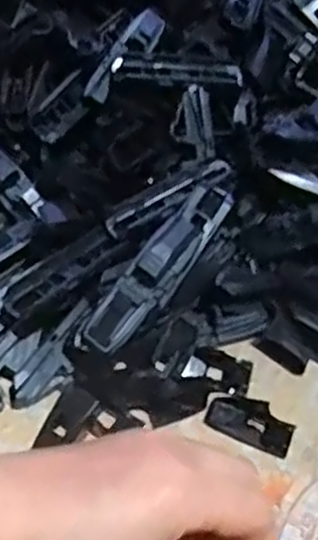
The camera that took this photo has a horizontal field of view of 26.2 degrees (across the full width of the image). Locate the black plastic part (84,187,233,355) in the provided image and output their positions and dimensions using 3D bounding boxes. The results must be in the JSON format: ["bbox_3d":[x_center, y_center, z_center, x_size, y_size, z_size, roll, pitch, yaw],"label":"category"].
[{"bbox_3d":[0.001,-0.004,0.328,0.022,0.029,0.097,32,71,21],"label":"black plastic part"}]

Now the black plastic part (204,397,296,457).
[{"bbox_3d":[0.045,0.074,0.335,0.041,0.006,0.021,20,54,14],"label":"black plastic part"}]

